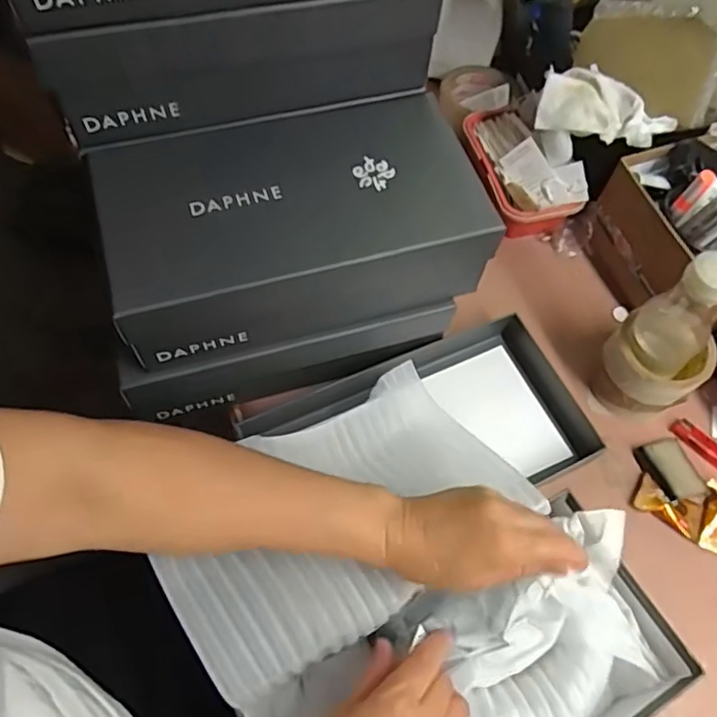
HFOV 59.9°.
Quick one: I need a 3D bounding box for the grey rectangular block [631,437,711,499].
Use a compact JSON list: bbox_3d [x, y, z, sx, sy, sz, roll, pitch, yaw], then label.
[{"bbox_3d":[0.298,0.105,0.591,0.049,0.010,0.059,-13,65,-9],"label":"grey rectangular block"}]

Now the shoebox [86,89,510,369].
[{"bbox_3d":[-0.054,-0.115,0.533,0.299,0.101,0.163,-15,65,-10],"label":"shoebox"}]

